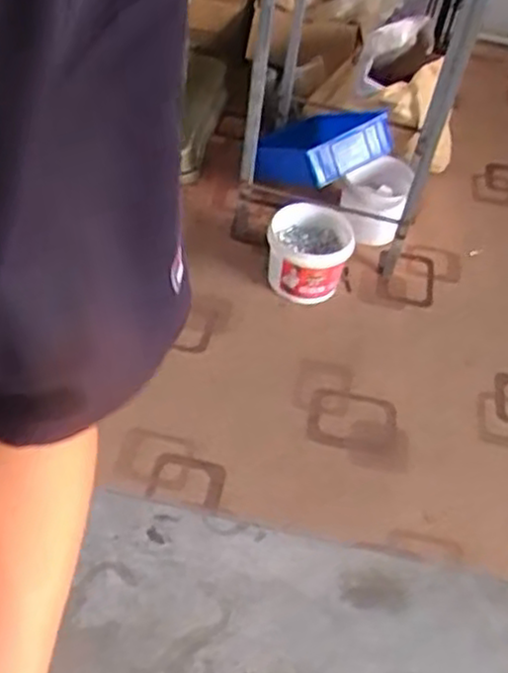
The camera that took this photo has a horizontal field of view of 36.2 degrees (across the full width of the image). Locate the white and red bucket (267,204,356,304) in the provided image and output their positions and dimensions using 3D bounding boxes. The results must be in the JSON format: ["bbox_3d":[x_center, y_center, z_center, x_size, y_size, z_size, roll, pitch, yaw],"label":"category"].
[{"bbox_3d":[0.125,-0.192,1.798,0.190,0.152,0.192,4,47,-4],"label":"white and red bucket"}]

